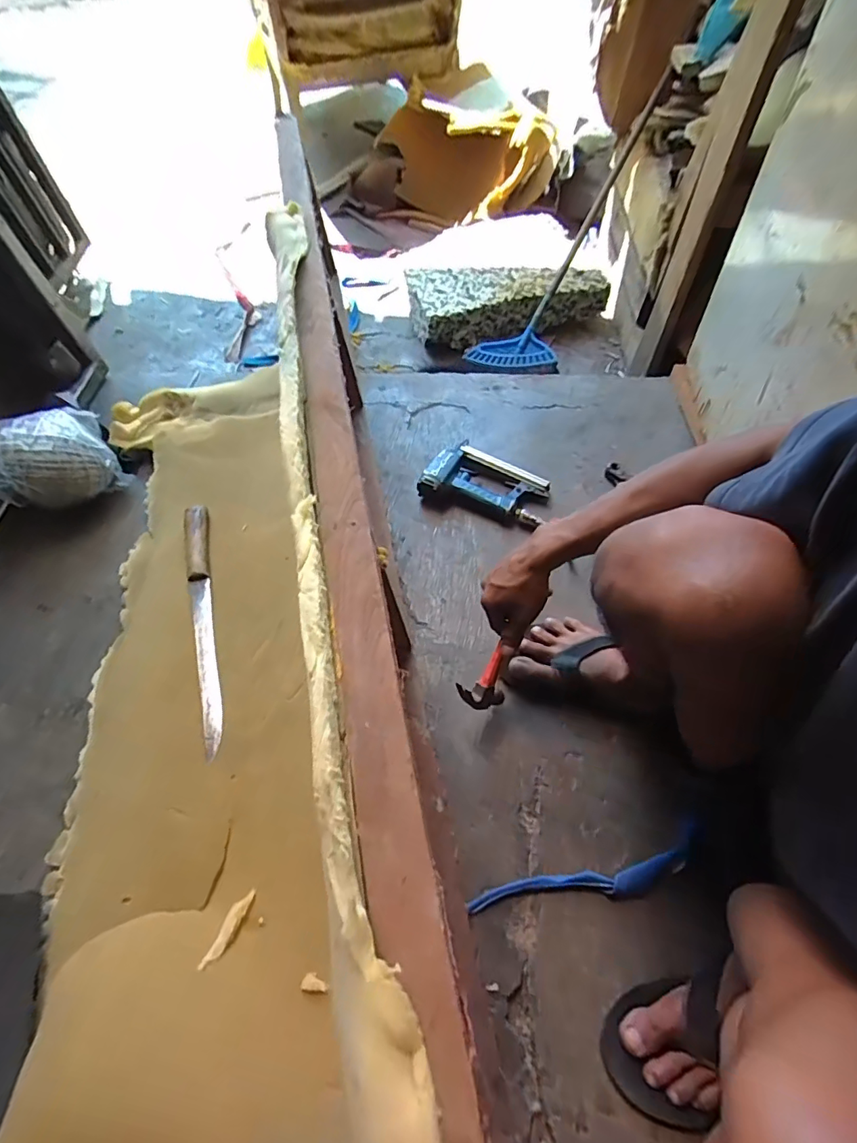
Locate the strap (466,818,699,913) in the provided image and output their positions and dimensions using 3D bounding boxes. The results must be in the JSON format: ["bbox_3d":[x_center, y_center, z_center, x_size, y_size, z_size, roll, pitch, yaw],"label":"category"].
[{"bbox_3d":[0.189,0.362,0.582,0.283,0.013,0.052,-18,59,-3],"label":"strap"}]

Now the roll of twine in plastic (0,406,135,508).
[{"bbox_3d":[-0.671,-0.204,0.864,0.198,0.124,0.163,-33,63,-16],"label":"roll of twine in plastic"}]

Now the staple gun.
[{"bbox_3d":[0.103,-0.161,0.888,0.208,0.038,0.122,22,63,15],"label":"staple gun"}]

